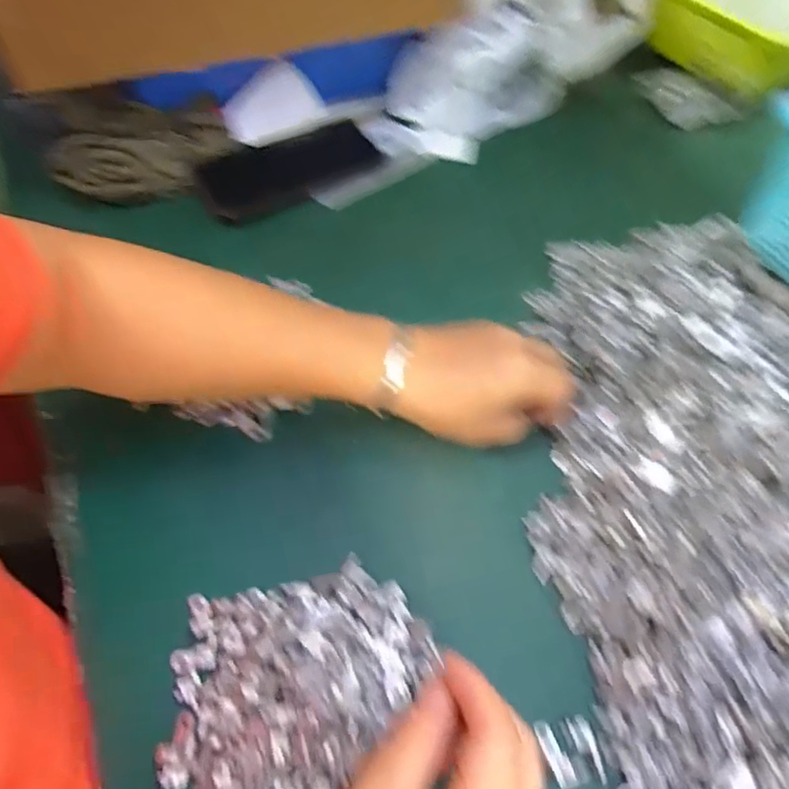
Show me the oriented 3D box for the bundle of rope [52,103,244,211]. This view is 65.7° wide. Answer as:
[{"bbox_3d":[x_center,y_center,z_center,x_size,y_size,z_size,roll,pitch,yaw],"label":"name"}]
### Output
[{"bbox_3d":[-0.222,-0.210,0.543,0.156,0.050,0.070,-10,57,-7],"label":"bundle of rope"}]

